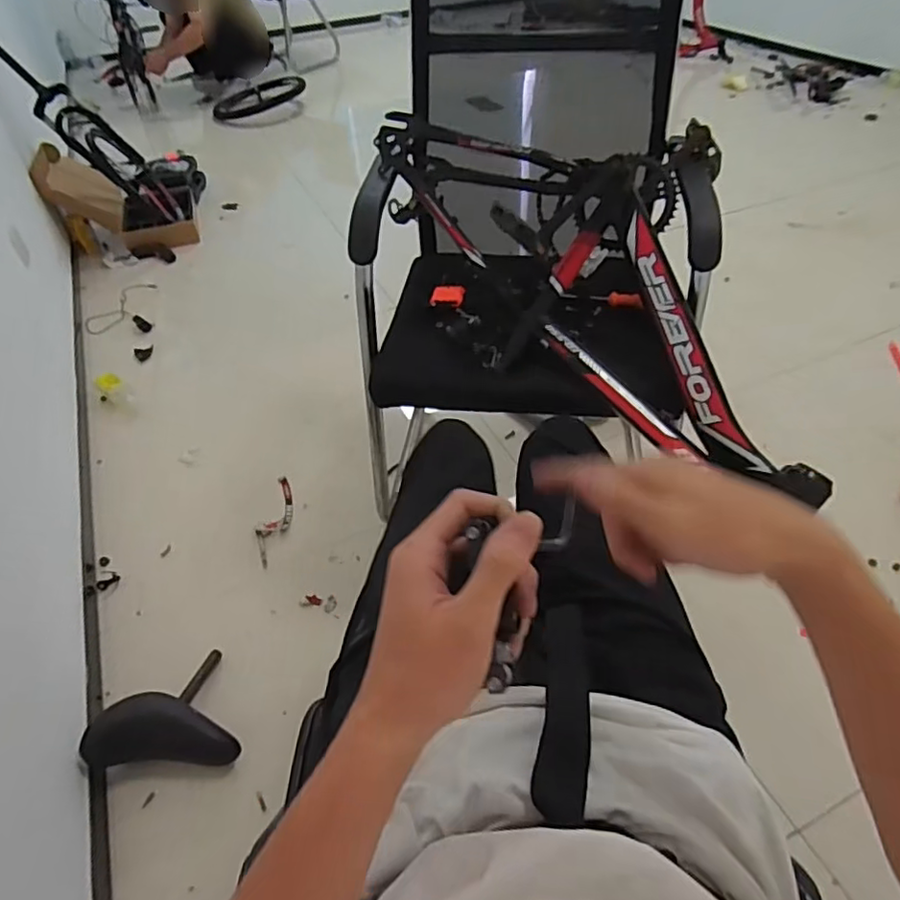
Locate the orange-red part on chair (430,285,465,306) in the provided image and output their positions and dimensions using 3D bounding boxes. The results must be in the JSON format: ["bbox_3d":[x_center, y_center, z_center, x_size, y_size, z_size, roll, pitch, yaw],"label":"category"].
[{"bbox_3d":[-0.004,-0.268,1.057,0.055,0.017,0.042,9,47,12],"label":"orange-red part on chair"}]

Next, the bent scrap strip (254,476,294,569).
[{"bbox_3d":[-0.378,0.153,1.332,0.066,0.010,0.233,6,46,9],"label":"bent scrap strip"}]

